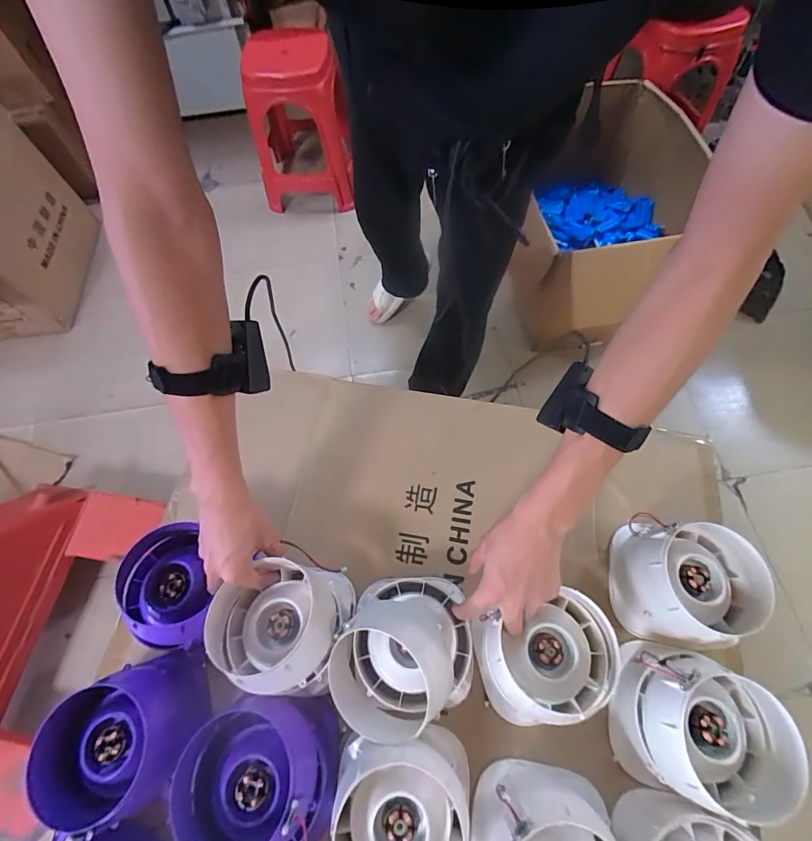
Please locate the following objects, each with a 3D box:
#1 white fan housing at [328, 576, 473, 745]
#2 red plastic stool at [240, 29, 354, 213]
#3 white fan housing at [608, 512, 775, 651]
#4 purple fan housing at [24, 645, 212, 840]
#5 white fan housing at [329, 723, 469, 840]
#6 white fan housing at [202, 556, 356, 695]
[{"bbox_3d":[-0.004,0.252,0.452,0.149,0.096,0.142,-1,65,2],"label":"white fan housing"},{"bbox_3d":[-0.373,-1.048,1.503,0.341,0.459,0.332,-7,65,-1],"label":"red plastic stool"},{"bbox_3d":[0.326,0.184,0.491,0.140,0.084,0.139,12,67,8],"label":"white fan housing"},{"bbox_3d":[-0.281,0.329,0.448,0.136,0.120,0.132,-21,67,-6],"label":"purple fan housing"},{"bbox_3d":[-0.008,0.375,0.401,0.130,0.080,0.134,6,67,5],"label":"white fan housing"},{"bbox_3d":[-0.138,0.219,0.463,0.128,0.111,0.120,-1,65,2],"label":"white fan housing"}]

